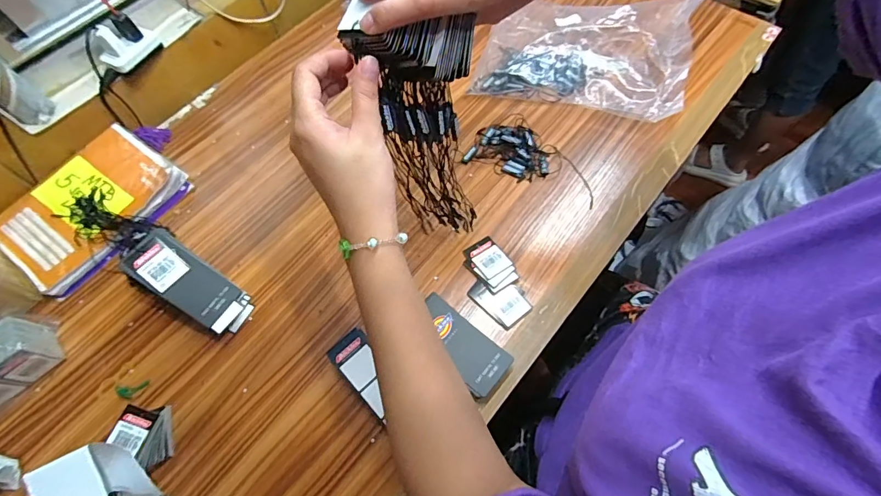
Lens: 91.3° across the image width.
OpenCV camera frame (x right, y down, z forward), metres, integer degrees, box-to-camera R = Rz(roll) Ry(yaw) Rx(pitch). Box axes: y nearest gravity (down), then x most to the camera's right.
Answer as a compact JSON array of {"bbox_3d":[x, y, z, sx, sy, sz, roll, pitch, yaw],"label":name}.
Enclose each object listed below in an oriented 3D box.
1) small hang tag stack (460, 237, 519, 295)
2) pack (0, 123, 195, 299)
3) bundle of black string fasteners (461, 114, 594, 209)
[{"bbox_3d":[0.057,0.019,0.494,0.044,0.007,0.065,-34,67,-13],"label":"small hang tag stack"},{"bbox_3d":[-0.443,-0.053,0.552,0.151,0.027,0.206,30,69,16],"label":"pack"},{"bbox_3d":[0.124,-0.121,0.559,0.167,0.010,0.089,22,67,13],"label":"bundle of black string fasteners"}]

